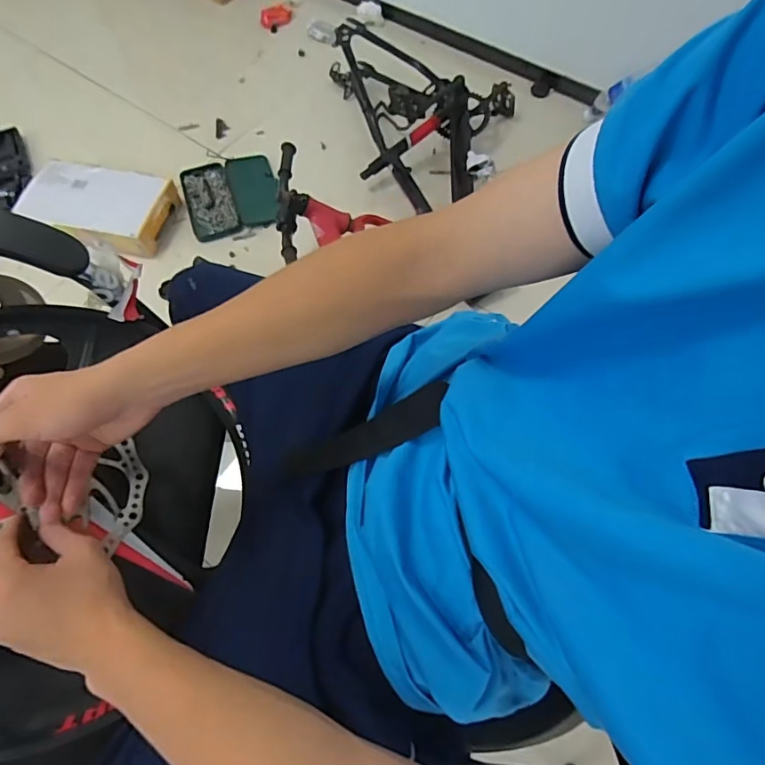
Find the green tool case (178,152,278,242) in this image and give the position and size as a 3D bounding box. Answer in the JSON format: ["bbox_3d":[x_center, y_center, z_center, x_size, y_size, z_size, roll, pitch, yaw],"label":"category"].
[{"bbox_3d":[-0.410,-0.509,1.357,0.241,0.032,0.263,-18,68,-5],"label":"green tool case"}]

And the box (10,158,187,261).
[{"bbox_3d":[-0.732,-0.454,1.289,0.363,0.097,0.225,12,66,7],"label":"box"}]

